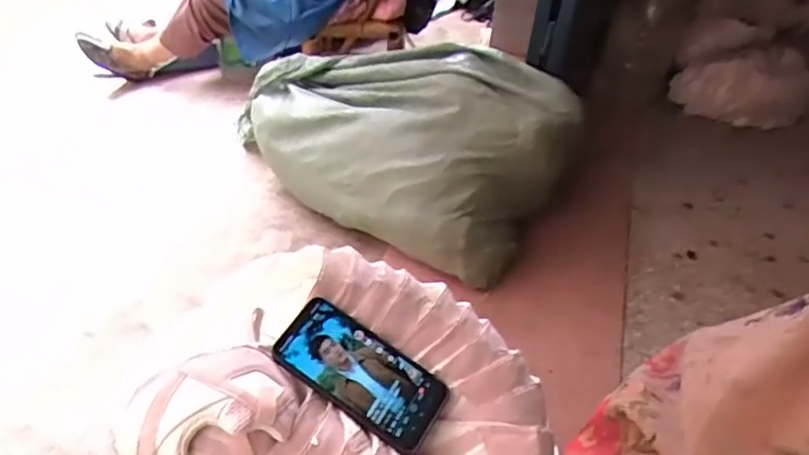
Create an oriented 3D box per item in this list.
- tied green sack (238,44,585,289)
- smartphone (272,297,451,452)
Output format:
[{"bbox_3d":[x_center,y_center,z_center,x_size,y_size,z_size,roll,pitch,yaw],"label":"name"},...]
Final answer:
[{"bbox_3d":[-0.020,-0.210,1.287,0.678,0.298,0.363,25,45,22],"label":"tied green sack"},{"bbox_3d":[-0.040,0.138,0.575,0.164,0.009,0.081,33,56,4],"label":"smartphone"}]

